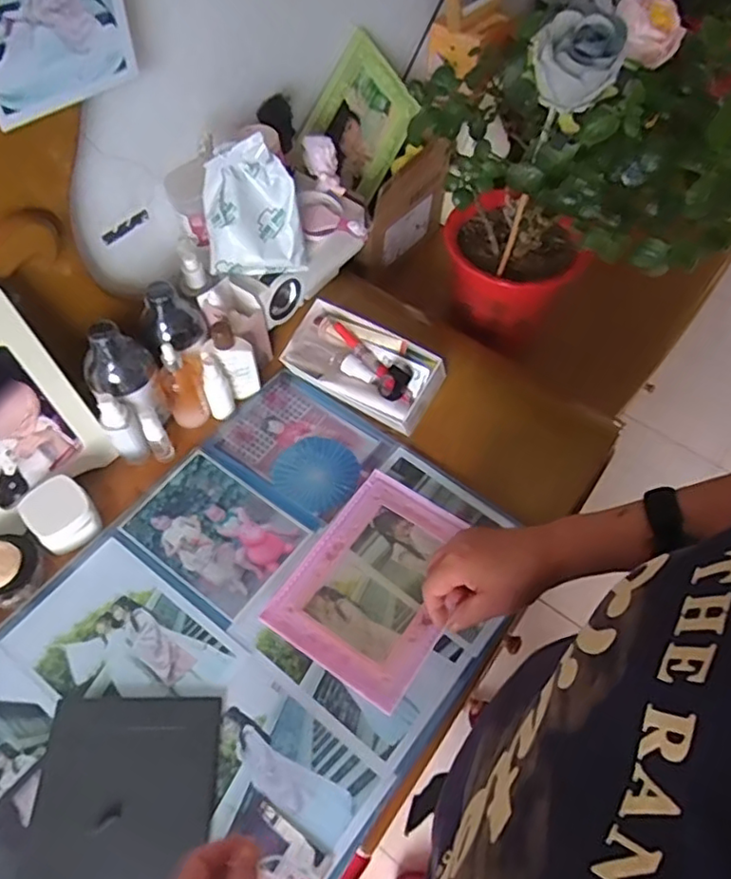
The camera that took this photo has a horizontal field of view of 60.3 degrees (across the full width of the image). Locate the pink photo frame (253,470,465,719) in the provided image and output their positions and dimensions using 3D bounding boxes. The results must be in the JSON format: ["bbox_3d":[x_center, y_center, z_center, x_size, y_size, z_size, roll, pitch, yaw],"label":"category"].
[{"bbox_3d":[0.016,0.148,0.656,0.154,0.021,0.205,30,61,18],"label":"pink photo frame"}]

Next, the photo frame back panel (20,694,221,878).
[{"bbox_3d":[-0.208,0.324,0.535,0.148,0.010,0.200,-1,56,-2],"label":"photo frame back panel"}]

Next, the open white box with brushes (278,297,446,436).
[{"bbox_3d":[-0.003,-0.087,0.754,0.183,0.062,0.096,31,85,19],"label":"open white box with brushes"}]

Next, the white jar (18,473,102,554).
[{"bbox_3d":[-0.318,0.080,0.661,0.064,0.049,0.061,-36,64,-22],"label":"white jar"}]

